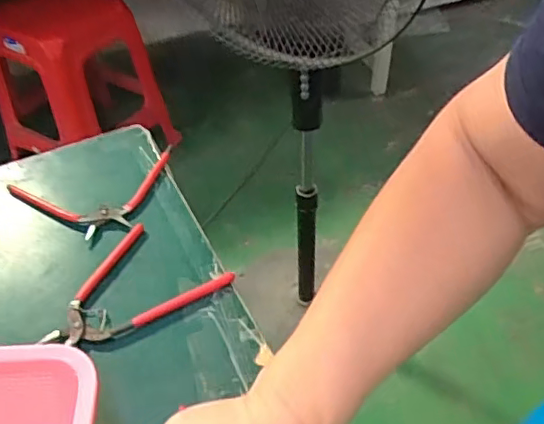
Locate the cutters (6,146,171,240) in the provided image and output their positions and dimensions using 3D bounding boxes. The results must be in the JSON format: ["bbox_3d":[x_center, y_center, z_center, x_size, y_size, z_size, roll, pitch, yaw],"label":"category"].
[{"bbox_3d":[-0.175,-0.016,0.601,0.167,0.011,0.094,-17,48,-15],"label":"cutters"}]

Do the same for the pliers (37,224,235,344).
[{"bbox_3d":[-0.122,0.076,0.507,0.113,0.010,0.139,27,52,25],"label":"pliers"}]

